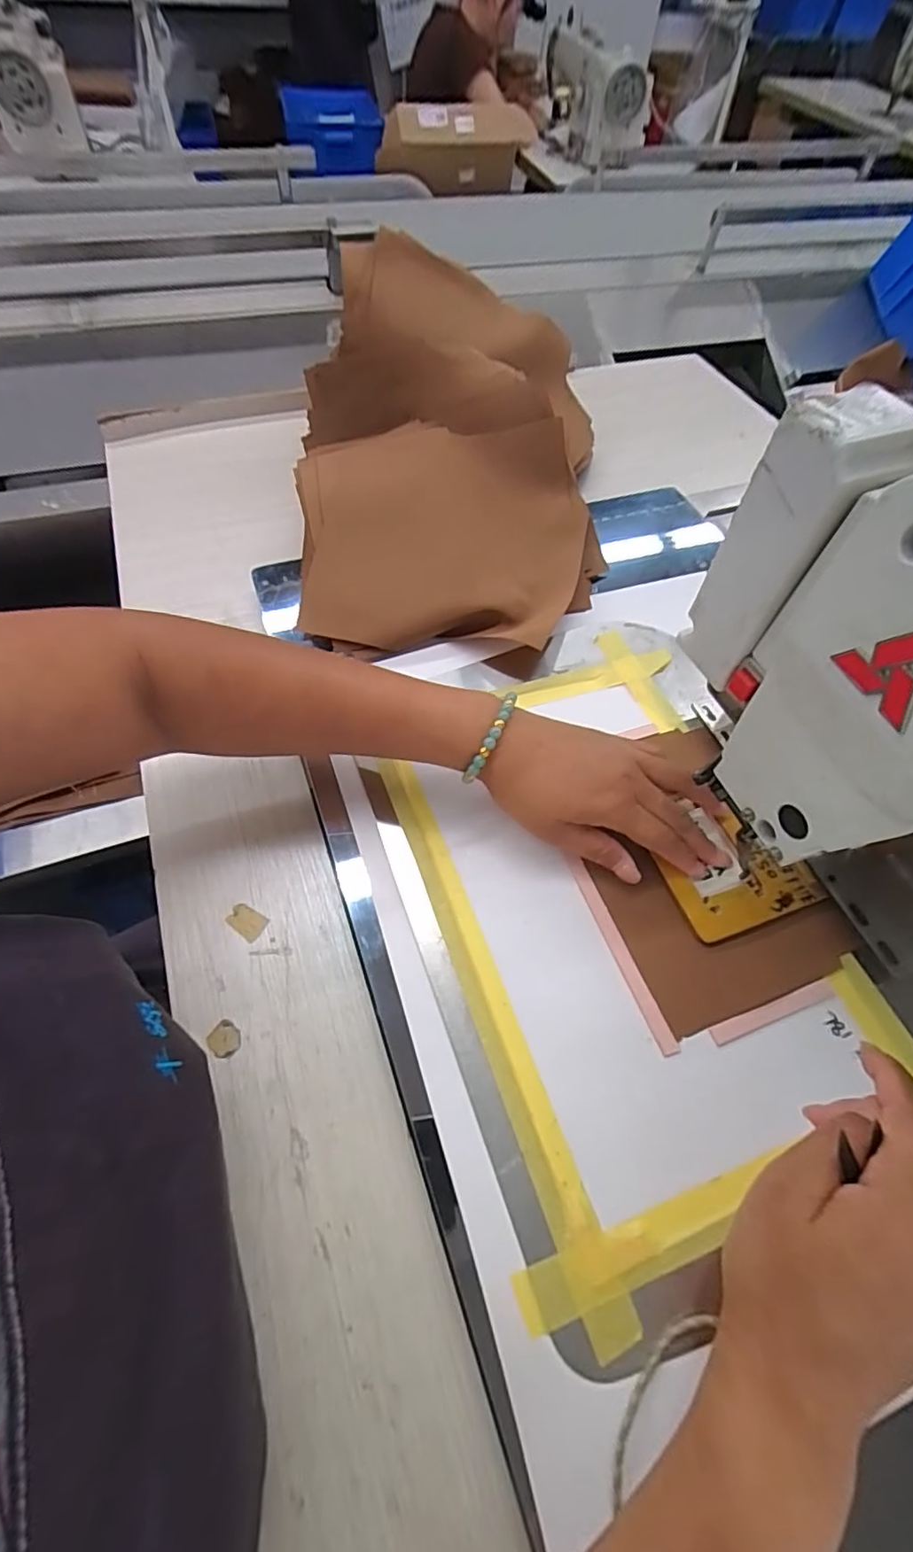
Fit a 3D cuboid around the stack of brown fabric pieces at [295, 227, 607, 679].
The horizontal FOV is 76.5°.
[{"bbox_3d":[0.000,-0.290,0.507,0.269,0.143,0.379,3,60,-1],"label":"stack of brown fabric pieces"}]

